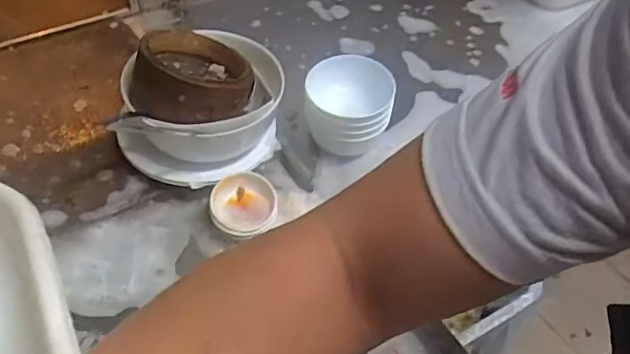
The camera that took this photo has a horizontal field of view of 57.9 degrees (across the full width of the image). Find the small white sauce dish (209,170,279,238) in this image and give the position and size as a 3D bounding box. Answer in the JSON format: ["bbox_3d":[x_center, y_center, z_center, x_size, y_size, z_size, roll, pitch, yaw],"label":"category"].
[{"bbox_3d":[-0.080,0.032,0.655,0.075,0.026,0.075,-1,72,3],"label":"small white sauce dish"}]

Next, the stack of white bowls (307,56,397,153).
[{"bbox_3d":[0.042,-0.085,0.707,0.102,0.094,0.099,6,49,2],"label":"stack of white bowls"}]

